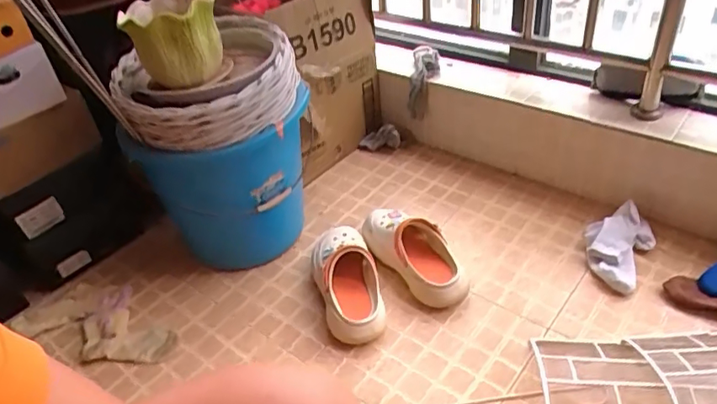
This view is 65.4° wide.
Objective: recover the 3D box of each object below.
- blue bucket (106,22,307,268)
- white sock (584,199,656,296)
[{"bbox_3d":[-0.260,-0.083,1.096,0.306,0.428,0.306,-25,41,-21],"label":"blue bucket"},{"bbox_3d":[0.499,0.084,1.079,0.117,0.067,0.183,14,42,26],"label":"white sock"}]

